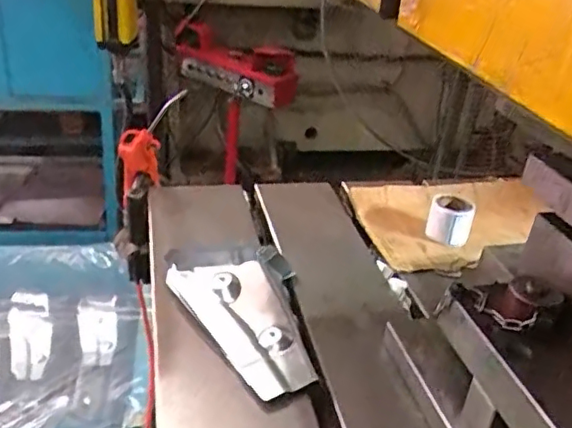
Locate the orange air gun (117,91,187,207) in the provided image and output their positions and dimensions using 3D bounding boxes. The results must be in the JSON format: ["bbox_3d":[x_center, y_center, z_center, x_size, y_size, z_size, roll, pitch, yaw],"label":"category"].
[{"bbox_3d":[-0.238,-0.079,0.971,0.067,0.129,0.032,7,25,5],"label":"orange air gun"}]

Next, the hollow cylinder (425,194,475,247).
[{"bbox_3d":[0.245,0.008,0.891,0.062,0.059,0.056,15,30,14],"label":"hollow cylinder"}]

